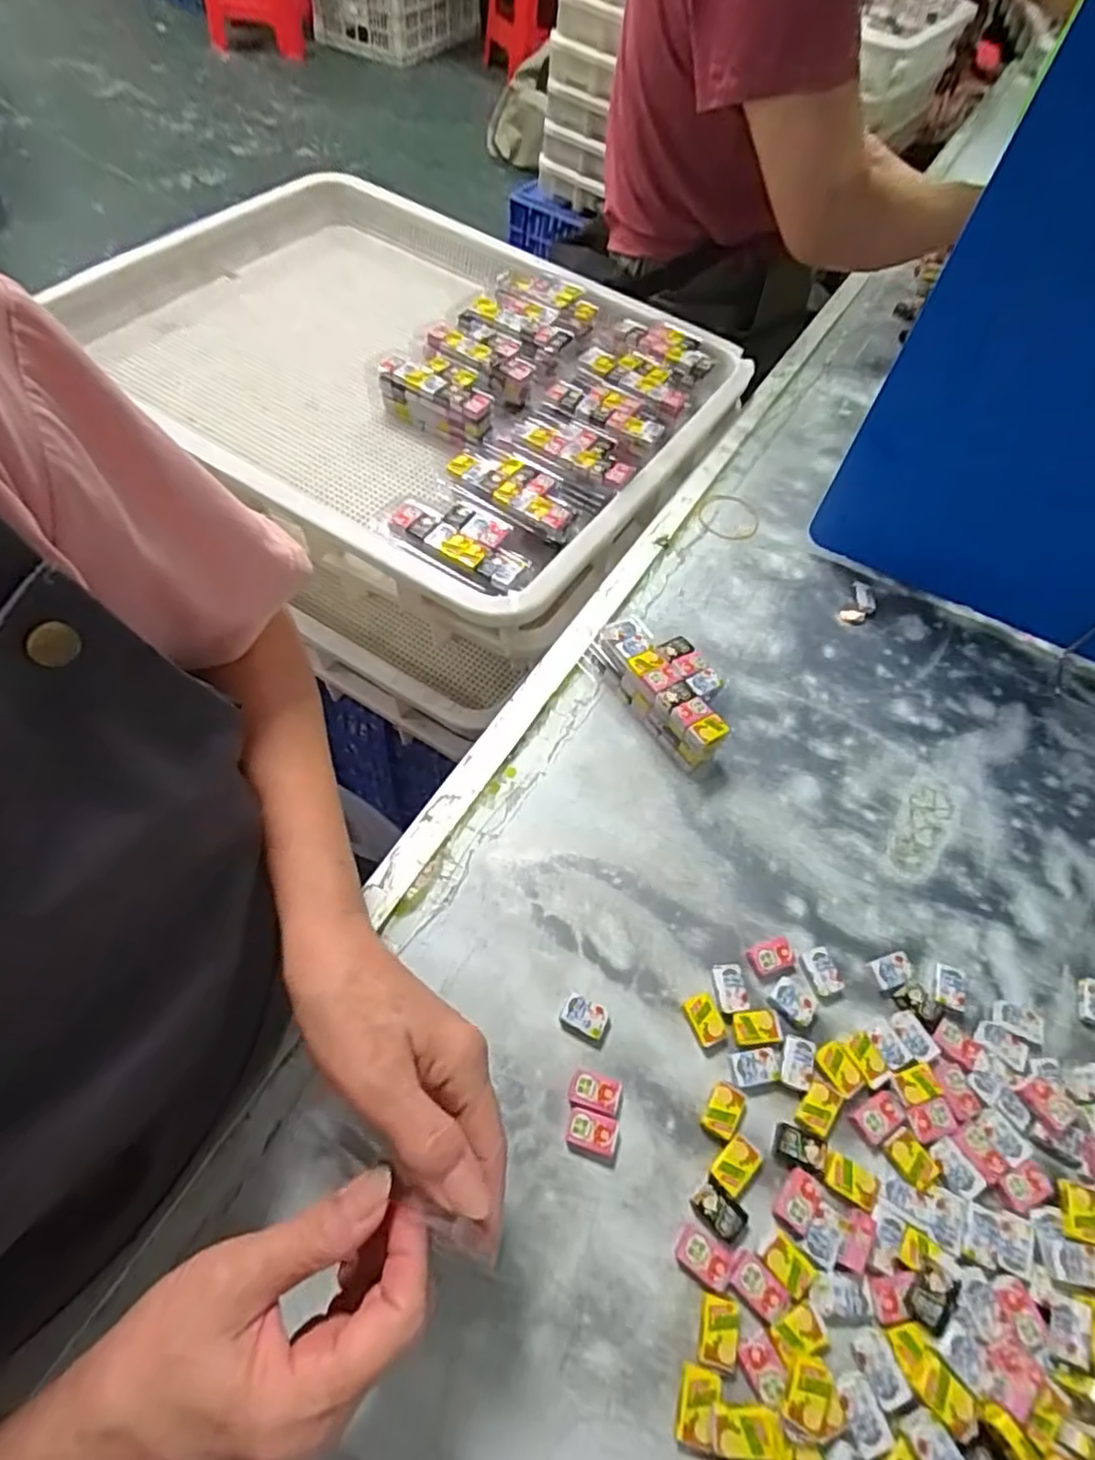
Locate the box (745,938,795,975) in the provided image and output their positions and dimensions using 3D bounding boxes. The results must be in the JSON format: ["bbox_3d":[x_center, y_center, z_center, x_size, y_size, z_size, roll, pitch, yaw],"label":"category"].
[{"bbox_3d":[0.137,0.140,0.415,0.027,0.005,0.019,-17,60,-14],"label":"box"}]

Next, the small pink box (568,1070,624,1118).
[{"bbox_3d":[0.027,0.199,0.371,0.028,0.007,0.018,13,57,5],"label":"small pink box"}]

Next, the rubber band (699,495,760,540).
[{"bbox_3d":[0.172,-0.202,0.638,0.056,0.004,0.065,15,58,6],"label":"rubber band"}]

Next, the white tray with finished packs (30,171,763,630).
[{"bbox_3d":[-0.167,-0.408,0.733,0.677,0.042,0.486,34,62,15],"label":"white tray with finished packs"}]

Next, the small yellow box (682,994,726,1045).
[{"bbox_3d":[0.091,0.169,0.394,0.017,0.006,0.026,-16,60,-13],"label":"small yellow box"}]

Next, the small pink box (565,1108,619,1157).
[{"bbox_3d":[0.024,0.215,0.361,0.026,0.007,0.017,15,58,6],"label":"small pink box"}]

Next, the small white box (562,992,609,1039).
[{"bbox_3d":[0.022,0.165,0.392,0.024,0.008,0.018,24,59,12],"label":"small white box"}]

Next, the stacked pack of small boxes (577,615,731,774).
[{"bbox_3d":[0.087,-0.034,0.503,0.055,0.040,0.122,-33,65,-22],"label":"stacked pack of small boxes"}]

